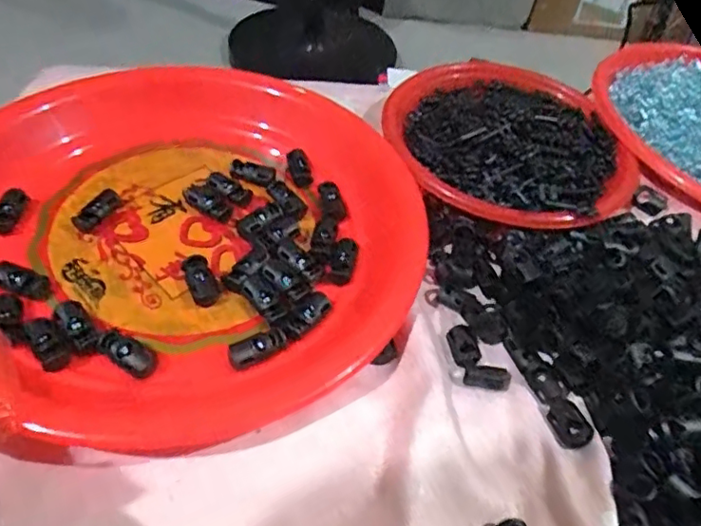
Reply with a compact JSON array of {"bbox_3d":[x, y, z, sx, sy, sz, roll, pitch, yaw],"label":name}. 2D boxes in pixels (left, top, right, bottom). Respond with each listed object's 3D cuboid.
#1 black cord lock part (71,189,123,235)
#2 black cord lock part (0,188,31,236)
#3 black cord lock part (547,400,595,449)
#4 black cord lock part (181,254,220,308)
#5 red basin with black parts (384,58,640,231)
[{"bbox_3d":[-0.137,-0.028,0.314,0.011,0.008,0.029,25,51,15],"label":"black cord lock part"},{"bbox_3d":[-0.180,-0.027,0.308,0.014,0.005,0.030,2,49,-5],"label":"black cord lock part"},{"bbox_3d":[0.098,0.072,0.260,0.014,0.009,0.021,-6,50,-11],"label":"black cord lock part"},{"bbox_3d":[-0.075,0.008,0.291,0.014,0.011,0.026,-20,54,-22],"label":"black cord lock part"},{"bbox_3d":[0.103,-0.080,0.375,0.153,0.030,0.138,33,53,21],"label":"red basin with black parts"}]

